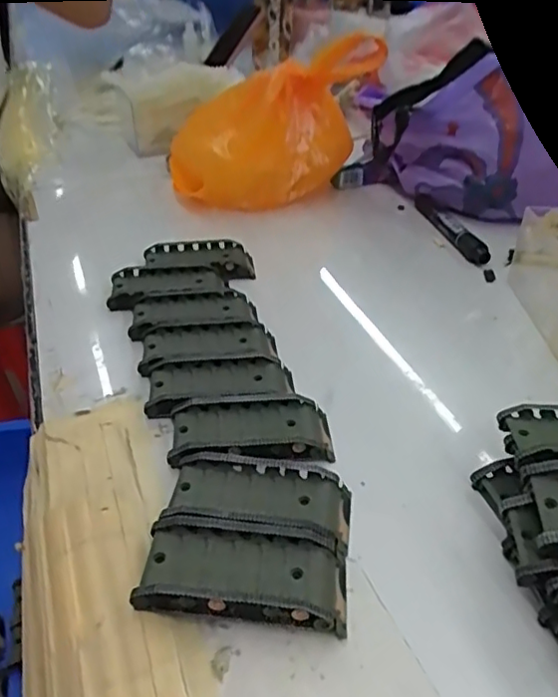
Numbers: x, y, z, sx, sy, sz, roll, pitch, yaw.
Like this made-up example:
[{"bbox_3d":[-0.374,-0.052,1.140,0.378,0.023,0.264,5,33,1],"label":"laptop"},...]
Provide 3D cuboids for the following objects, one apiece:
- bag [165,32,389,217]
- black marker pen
[{"bbox_3d":[-0.007,-0.245,0.633,0.198,0.147,0.103,-19,41,-25],"label":"bag"},{"bbox_3d":[0.177,-0.127,0.615,0.023,0.018,0.144,-5,37,-10],"label":"black marker pen"}]

